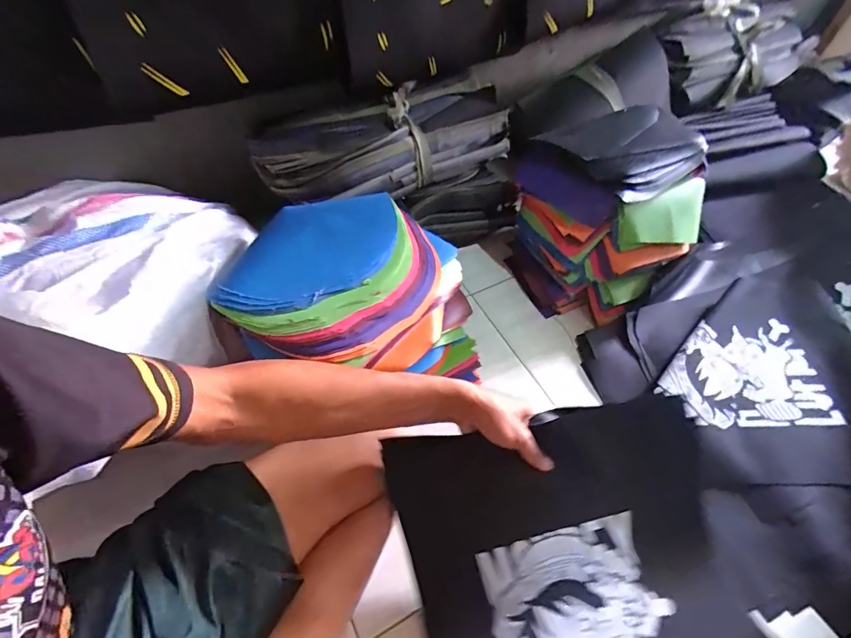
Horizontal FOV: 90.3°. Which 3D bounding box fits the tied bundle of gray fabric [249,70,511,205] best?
[{"bbox_3d":[-0.060,-0.304,0.746,0.454,0.116,0.151,-17,58,-13],"label":"tied bundle of gray fabric"}]

